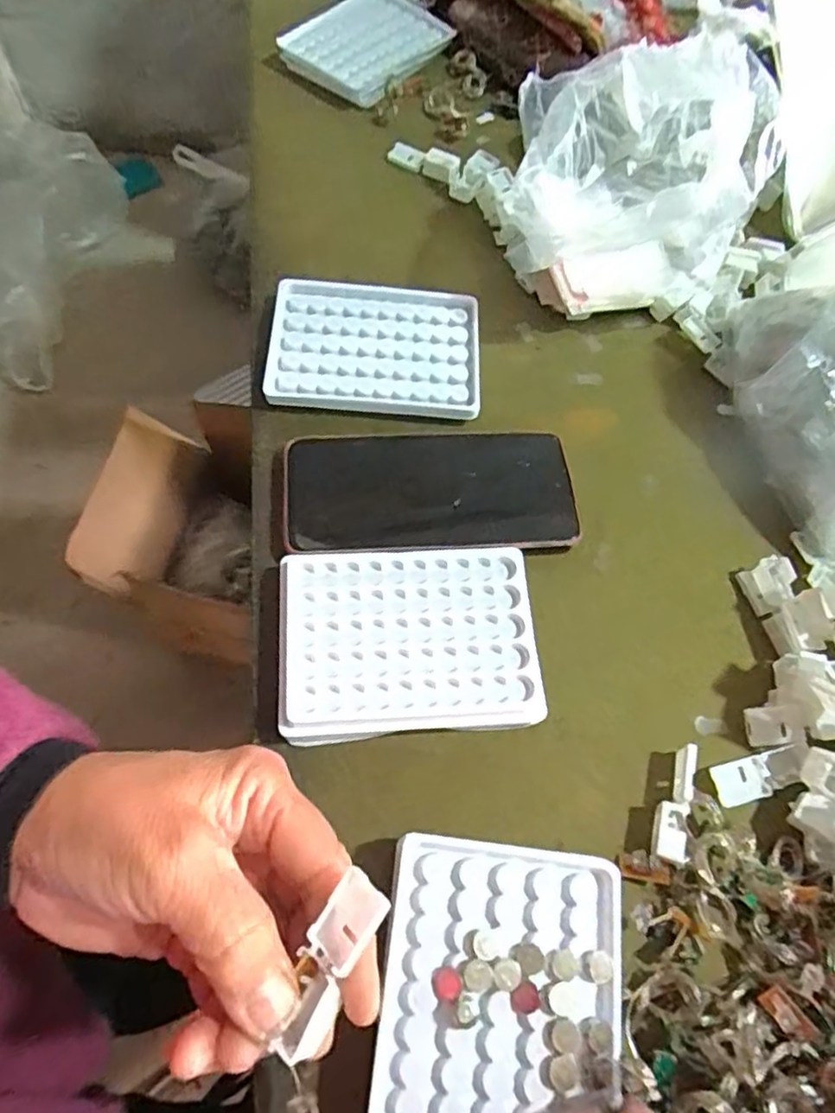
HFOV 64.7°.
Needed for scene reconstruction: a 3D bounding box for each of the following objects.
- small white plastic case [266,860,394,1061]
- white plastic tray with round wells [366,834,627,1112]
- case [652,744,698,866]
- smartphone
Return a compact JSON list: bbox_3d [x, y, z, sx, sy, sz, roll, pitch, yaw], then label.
[{"bbox_3d":[-0.028,0.132,0.214,0.020,0.014,0.055,22,76,12],"label":"small white plastic case"},{"bbox_3d":[0.033,0.183,0.258,0.094,0.017,0.127,5,67,5],"label":"white plastic tray with round wells"},{"bbox_3d":[0.121,0.116,0.313,0.015,0.013,0.053,16,65,4],"label":"case"},{"bbox_3d":[0.008,-0.037,0.370,0.161,0.009,0.077,-3,64,-7],"label":"smartphone"}]

